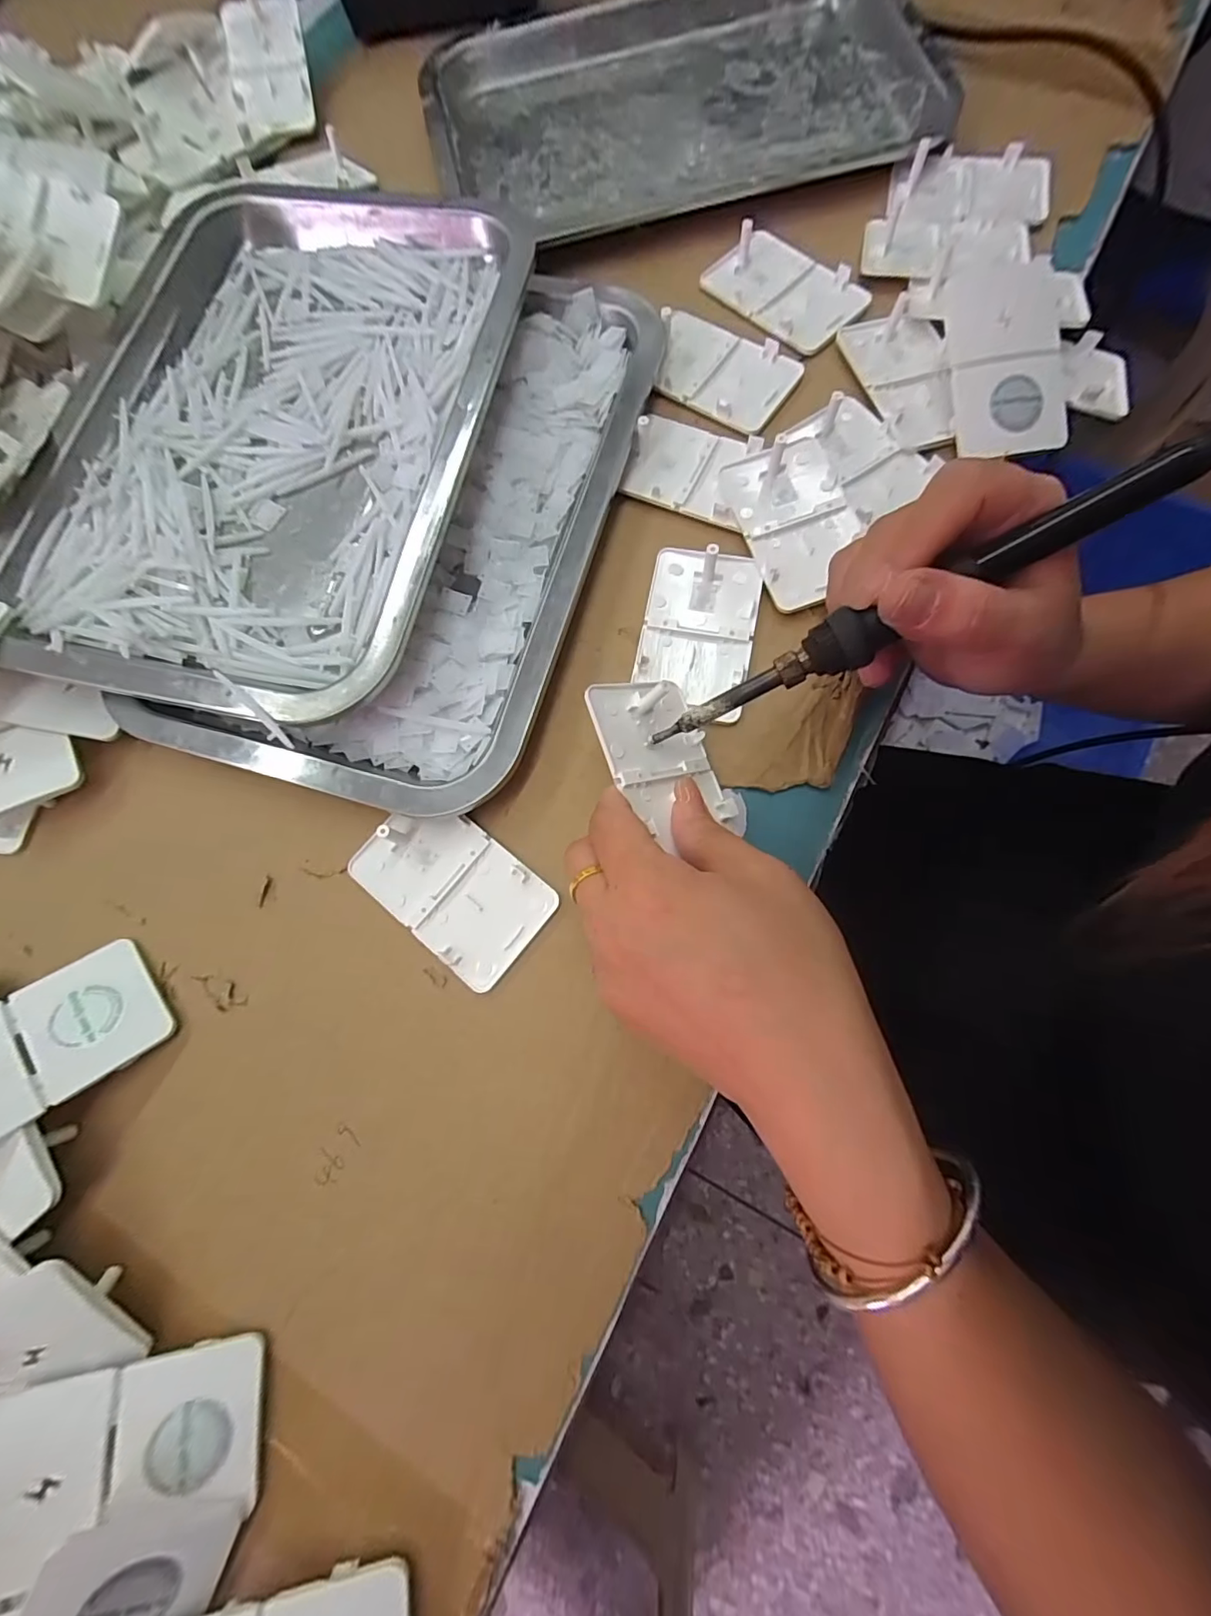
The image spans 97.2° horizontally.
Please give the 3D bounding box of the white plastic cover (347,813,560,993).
[{"bbox_3d":[-0.067,0.033,0.234,0.085,0.006,0.051,38,80,8],"label":"white plastic cover"}]

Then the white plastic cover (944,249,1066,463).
[{"bbox_3d":[0.202,-0.234,0.269,0.058,0.024,0.119,10,78,2],"label":"white plastic cover"}]

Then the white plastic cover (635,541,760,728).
[{"bbox_3d":[0.044,-0.085,0.255,0.052,0.007,0.085,11,78,3],"label":"white plastic cover"}]

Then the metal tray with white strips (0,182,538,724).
[{"bbox_3d":[-0.168,-0.191,0.266,0.202,0.026,0.300,10,78,2],"label":"metal tray with white strips"}]

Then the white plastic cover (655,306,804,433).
[{"bbox_3d":[0.063,-0.240,0.289,0.078,0.011,0.052,31,80,7],"label":"white plastic cover"}]

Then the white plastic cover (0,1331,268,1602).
[{"bbox_3d":[-0.166,0.219,0.180,0.088,0.007,0.049,-6,70,-12],"label":"white plastic cover"}]

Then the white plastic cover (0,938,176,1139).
[{"bbox_3d":[-0.234,0.098,0.215,0.093,0.011,0.057,-30,69,-25],"label":"white plastic cover"}]

